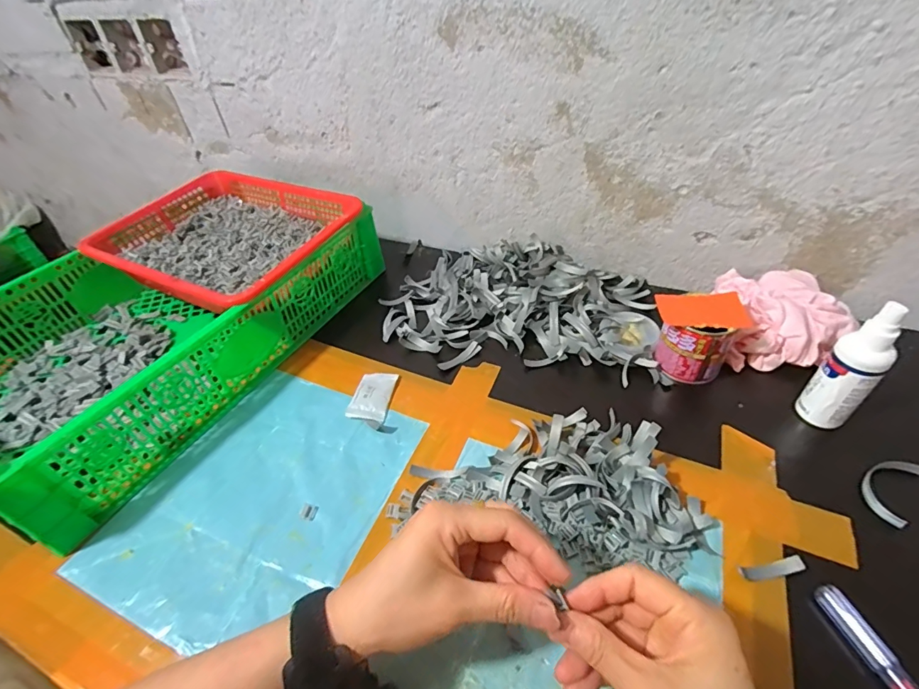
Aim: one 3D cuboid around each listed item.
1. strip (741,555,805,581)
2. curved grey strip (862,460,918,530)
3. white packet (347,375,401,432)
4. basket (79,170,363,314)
[{"bbox_3d":[0.230,0.165,0.331,0.044,0.008,0.010,-9,42,-3],"label":"strip"},{"bbox_3d":[0.356,0.119,0.372,0.071,0.012,0.032,-35,50,-28],"label":"curved grey strip"},{"bbox_3d":[-0.092,0.056,0.478,0.040,0.010,0.074,3,43,10],"label":"white packet"},{"bbox_3d":[-0.300,-0.135,0.595,0.310,0.070,0.236,16,47,22],"label":"basket"}]

